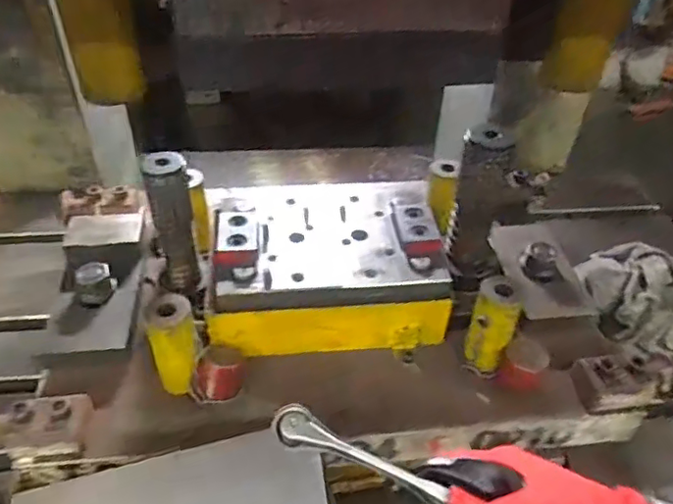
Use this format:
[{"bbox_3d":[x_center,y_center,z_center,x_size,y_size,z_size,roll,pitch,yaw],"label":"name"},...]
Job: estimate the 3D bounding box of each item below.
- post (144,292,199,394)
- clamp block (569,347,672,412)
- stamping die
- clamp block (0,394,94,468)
[{"bbox_3d":[-0.144,0.082,0.527,0.038,0.094,0.033,-24,47,-28],"label":"post"},{"bbox_3d":[0.275,0.119,0.553,0.090,0.041,0.046,-6,41,-10],"label":"clamp block"},{"bbox_3d":[-0.013,0.011,0.622,0.235,0.092,0.182,-5,41,-9],"label":"stamping die"},{"bbox_3d":[-0.257,0.149,0.493,0.093,0.045,0.042,-4,41,-8],"label":"clamp block"}]

